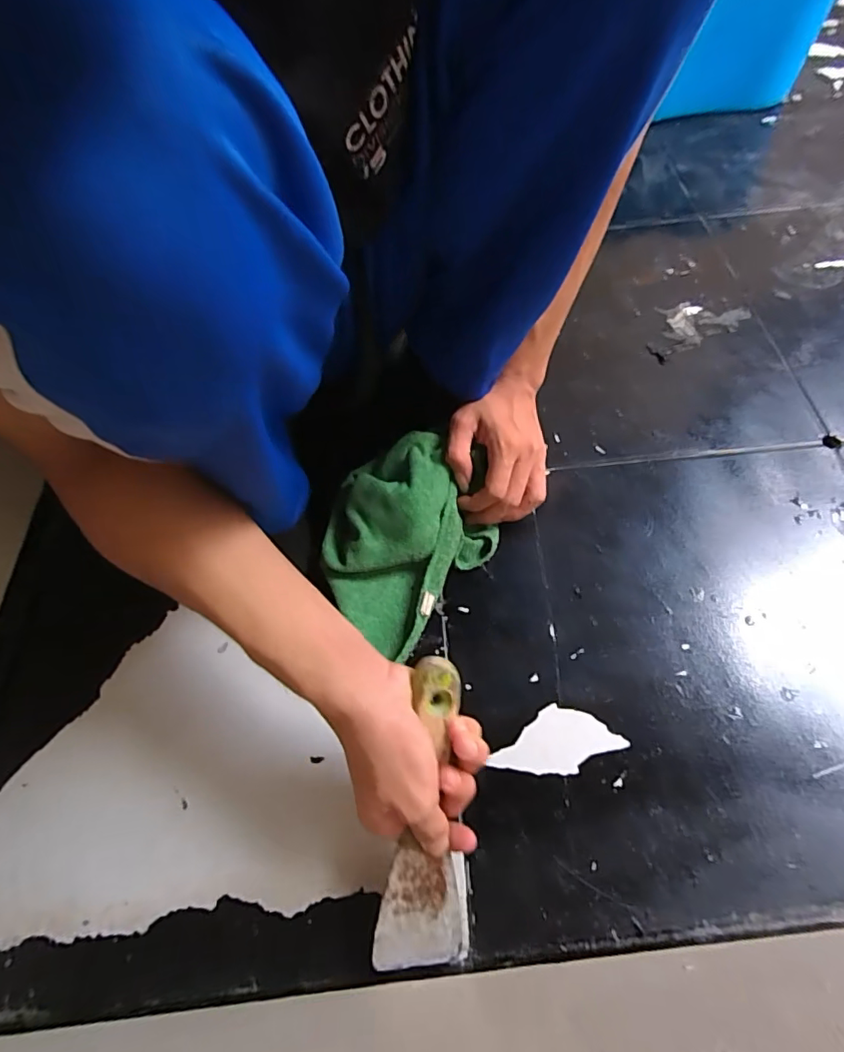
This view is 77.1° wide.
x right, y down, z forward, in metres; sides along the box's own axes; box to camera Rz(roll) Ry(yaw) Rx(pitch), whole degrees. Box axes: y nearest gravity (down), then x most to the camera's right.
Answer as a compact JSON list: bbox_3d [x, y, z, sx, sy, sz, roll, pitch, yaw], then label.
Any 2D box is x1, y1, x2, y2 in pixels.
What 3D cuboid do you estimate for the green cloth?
[{"bbox_3d":[-0.024,0.006,0.491,0.147,0.066,0.167,34,67,22],"label":"green cloth"}]

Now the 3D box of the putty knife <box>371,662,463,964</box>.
[{"bbox_3d":[0.001,0.189,0.347,0.053,0.020,0.207,3,94,6],"label":"putty knife"}]

